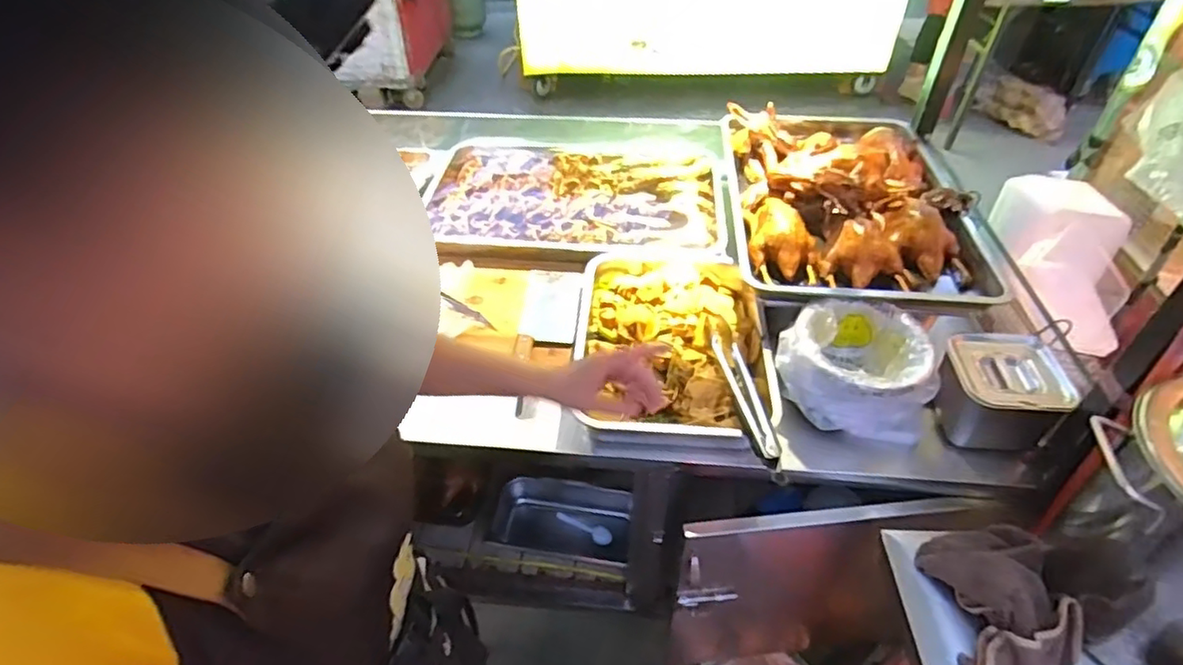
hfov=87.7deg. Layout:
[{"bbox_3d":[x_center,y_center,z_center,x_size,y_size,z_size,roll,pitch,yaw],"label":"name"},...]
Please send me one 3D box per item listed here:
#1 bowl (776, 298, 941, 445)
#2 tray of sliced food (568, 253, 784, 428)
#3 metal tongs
[{"bbox_3d":[0.388,0.056,0.899,0.217,0.116,0.179,23,49,22],"label":"bowl"},{"bbox_3d":[0.129,0.007,0.999,0.301,0.058,0.413,4,44,5],"label":"tray of sliced food"},{"bbox_3d":[0.214,0.081,0.869,0.042,0.026,0.301,-4,44,-3],"label":"metal tongs"}]

